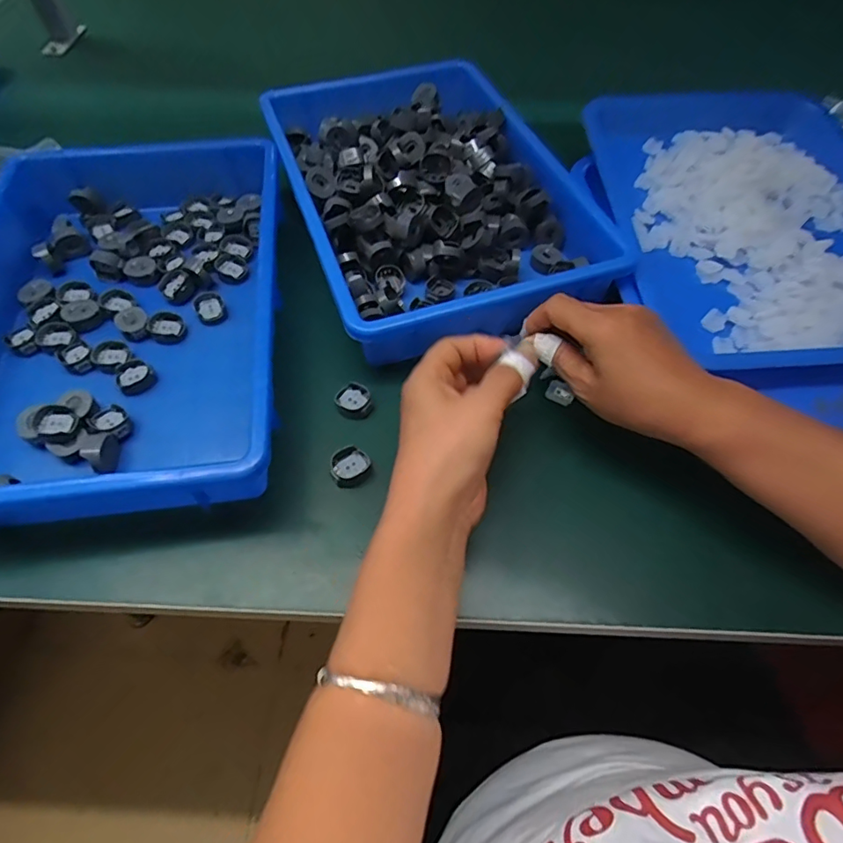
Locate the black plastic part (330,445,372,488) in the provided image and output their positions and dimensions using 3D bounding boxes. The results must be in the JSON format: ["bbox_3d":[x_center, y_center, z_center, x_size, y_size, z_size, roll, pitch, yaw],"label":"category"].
[{"bbox_3d":[-0.052,0.032,0.380,0.029,0.010,0.027,0,57,-1],"label":"black plastic part"}]

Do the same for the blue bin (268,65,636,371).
[{"bbox_3d":[0.004,-0.230,0.506,0.242,0.073,0.365,-17,59,-11],"label":"blue bin"}]

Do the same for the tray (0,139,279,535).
[{"bbox_3d":[-0.243,-0.095,0.432,0.241,0.066,0.371,-6,58,-5],"label":"tray"}]

